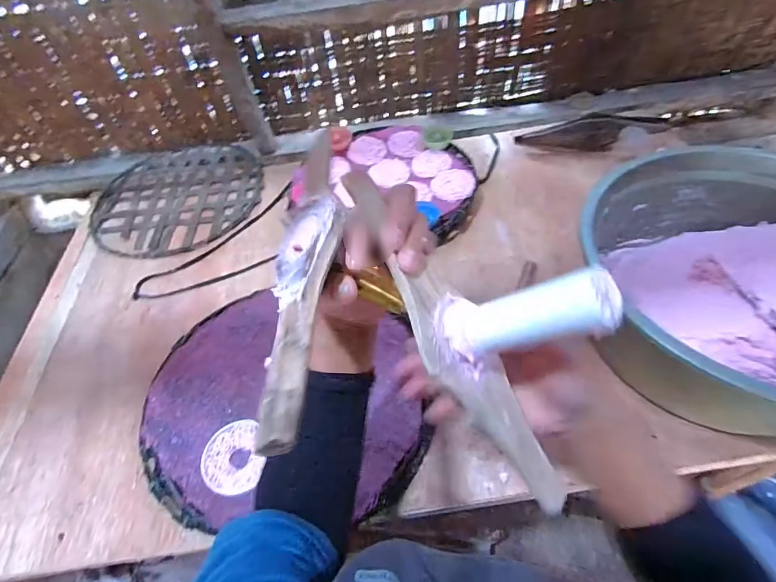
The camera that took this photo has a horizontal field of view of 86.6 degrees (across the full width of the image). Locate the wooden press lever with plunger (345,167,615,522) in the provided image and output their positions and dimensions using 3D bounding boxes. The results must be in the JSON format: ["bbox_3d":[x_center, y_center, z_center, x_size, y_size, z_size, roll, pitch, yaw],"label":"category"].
[{"bbox_3d":[0.076,0.037,0.263,0.289,0.135,0.048,52,54,-11],"label":"wooden press lever with plunger"}]

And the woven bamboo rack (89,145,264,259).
[{"bbox_3d":[-0.431,-0.199,0.860,0.331,0.021,0.333,-3,53,4],"label":"woven bamboo rack"}]

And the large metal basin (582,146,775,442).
[{"bbox_3d":[0.470,-0.011,0.552,0.363,0.197,0.365,-3,53,4],"label":"large metal basin"}]

